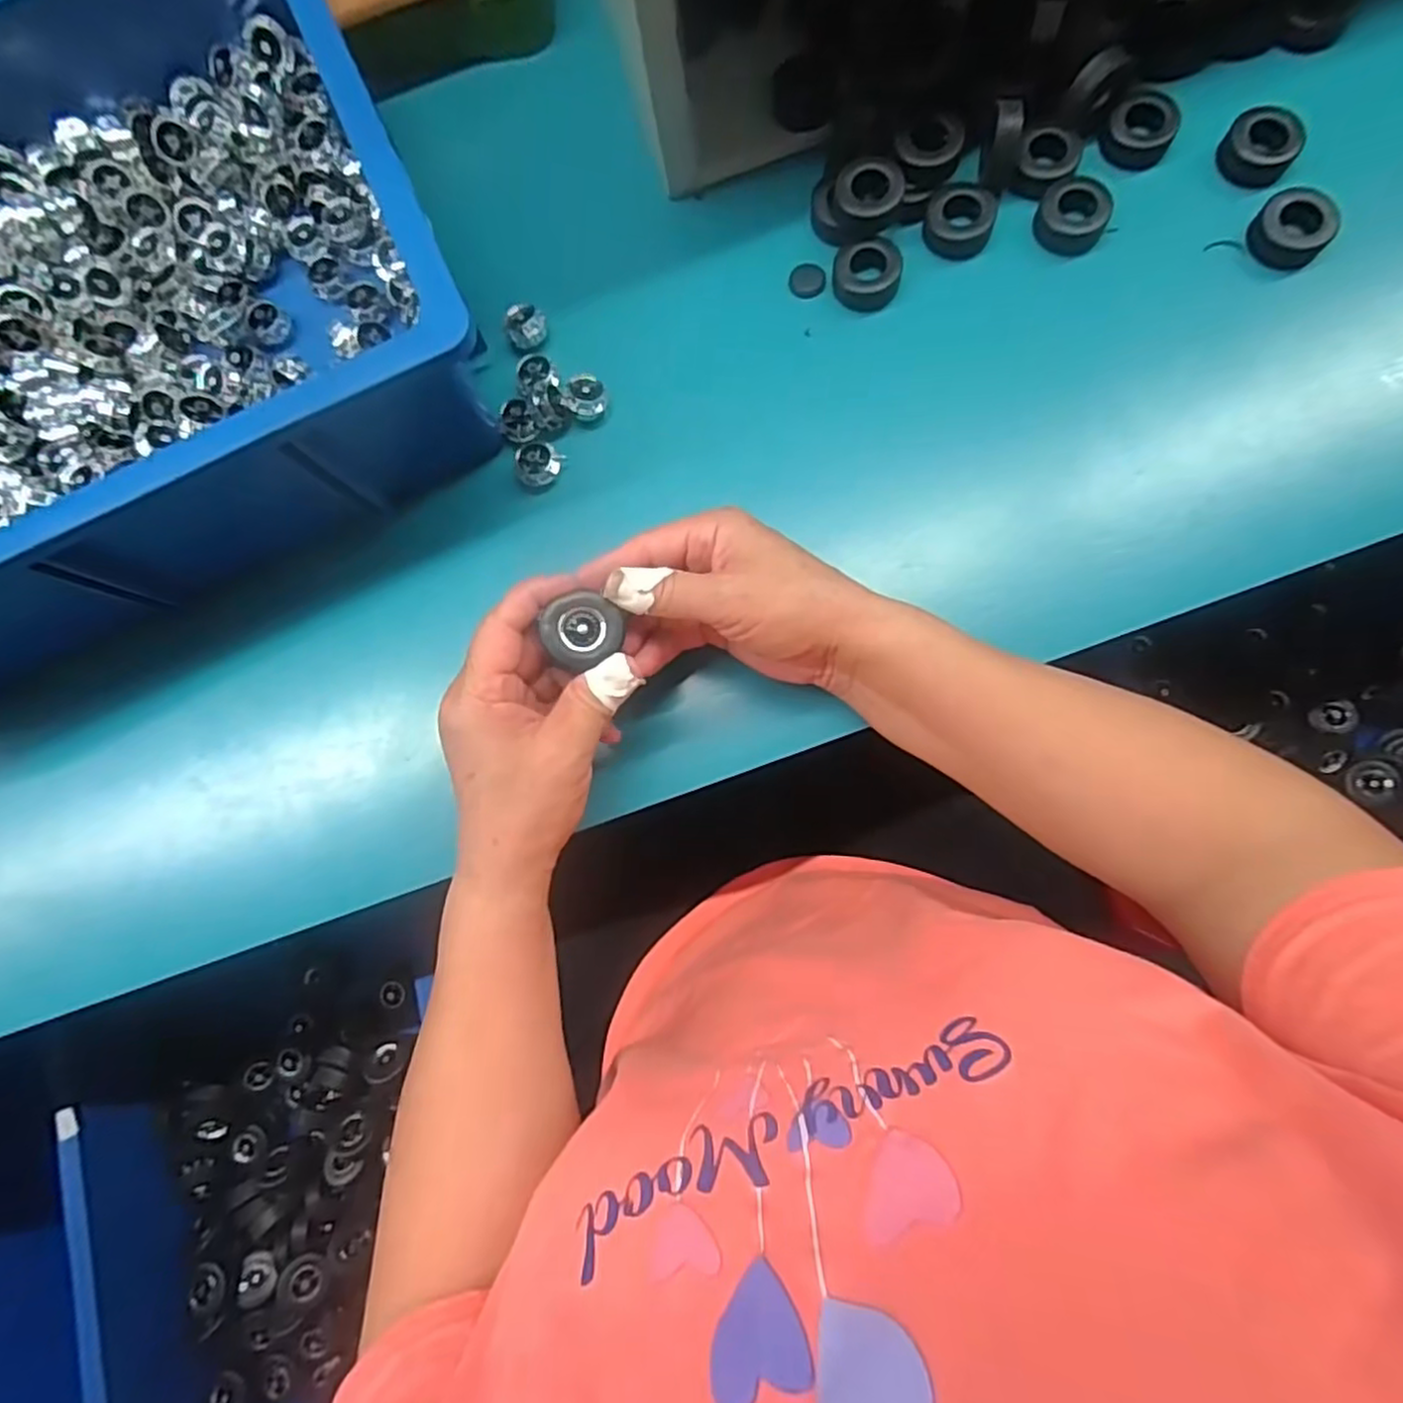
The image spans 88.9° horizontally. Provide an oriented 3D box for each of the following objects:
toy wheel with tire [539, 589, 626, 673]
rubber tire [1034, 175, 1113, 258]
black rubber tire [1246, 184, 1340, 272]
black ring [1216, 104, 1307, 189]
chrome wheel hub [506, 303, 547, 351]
[{"bbox_3d":[-0.055,-0.032,0.330,0.031,0.010,0.036,44,89,7],"label":"toy wheel with tire"},{"bbox_3d":[0.211,-0.275,0.406,0.036,0.016,0.038,0,84,4],"label":"rubber tire"},{"bbox_3d":[0.324,-0.259,0.394,0.040,0.016,0.042,0,84,4],"label":"black rubber tire"},{"bbox_3d":[0.315,-0.313,0.403,0.038,0.012,0.038,0,84,4],"label":"black ring"},{"bbox_3d":[-0.102,-0.219,0.421,0.023,0.022,0.020,-27,83,1],"label":"chrome wheel hub"}]

